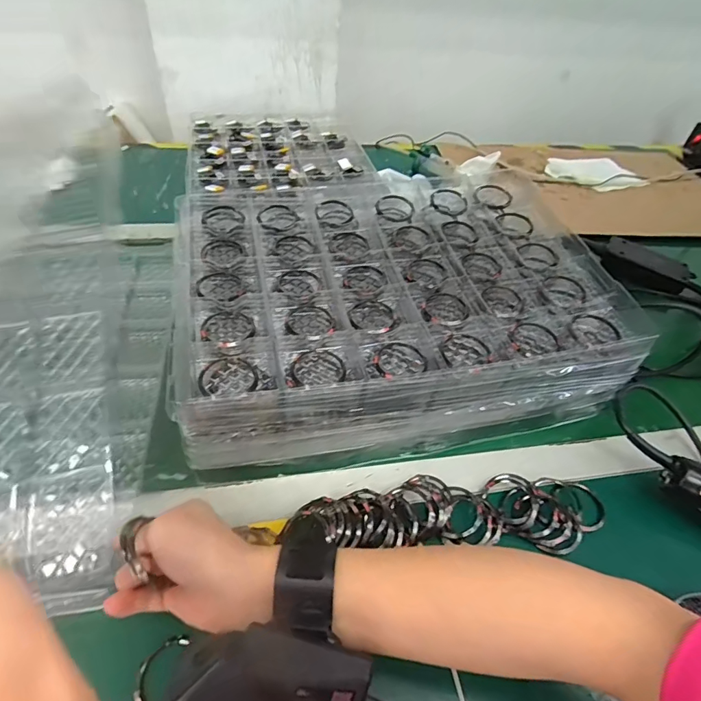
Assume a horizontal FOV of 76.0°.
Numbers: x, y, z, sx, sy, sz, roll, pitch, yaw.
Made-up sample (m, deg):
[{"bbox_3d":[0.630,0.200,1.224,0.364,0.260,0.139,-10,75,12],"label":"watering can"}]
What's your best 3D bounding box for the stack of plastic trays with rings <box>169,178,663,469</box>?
[{"bbox_3d":[0.040,-0.048,0.505,0.423,0.114,0.294,-6,48,-12],"label":"stack of plastic trays with rings"}]

